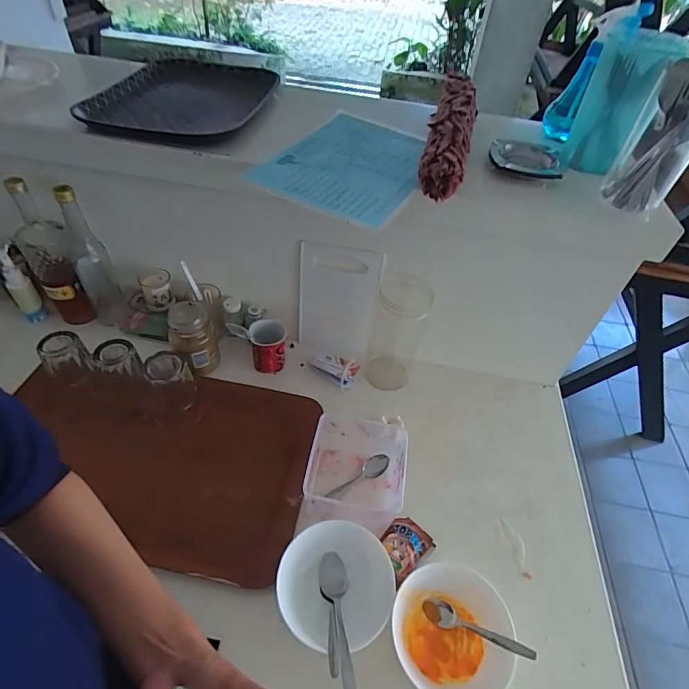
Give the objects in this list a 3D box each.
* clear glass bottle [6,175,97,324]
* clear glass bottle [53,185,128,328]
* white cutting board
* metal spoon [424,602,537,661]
[{"bbox_3d":[-0.511,-0.149,0.734,0.069,0.269,0.072,-30,57,-29],"label":"clear glass bottle"},{"bbox_3d":[-0.436,-0.138,0.729,0.056,0.256,0.062,-21,53,-23],"label":"clear glass bottle"},{"bbox_3d":[-0.014,-0.076,0.754,0.140,0.235,0.014,14,46,6],"label":"white cutting board"},{"bbox_3d":[0.163,0.350,0.520,0.132,0.019,0.025,5,42,32],"label":"metal spoon"}]

